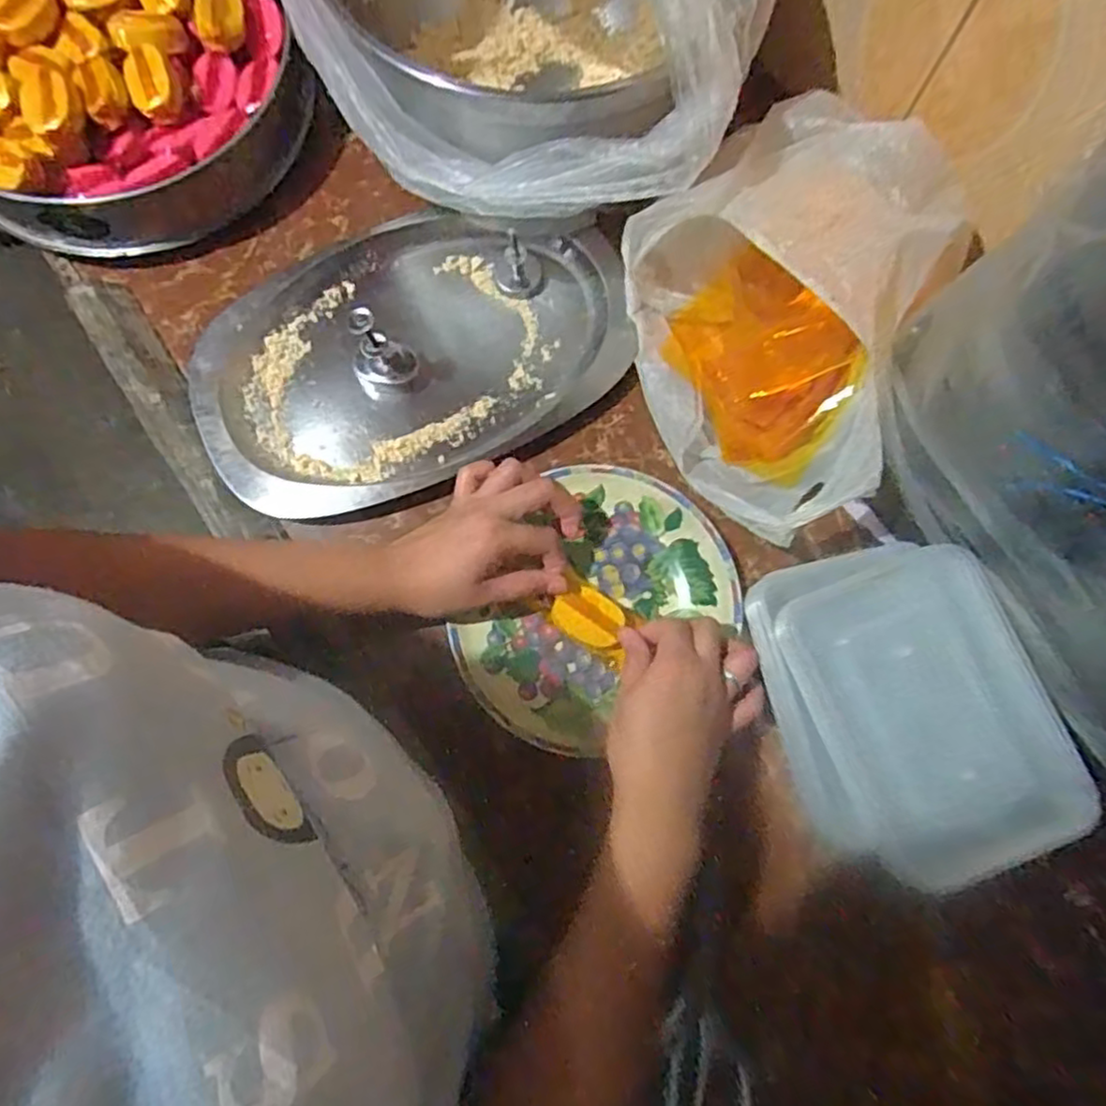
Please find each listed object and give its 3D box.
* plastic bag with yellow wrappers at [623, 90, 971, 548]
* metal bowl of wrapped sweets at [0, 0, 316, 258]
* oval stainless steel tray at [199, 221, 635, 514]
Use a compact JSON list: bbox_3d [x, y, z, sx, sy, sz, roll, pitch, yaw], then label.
[{"bbox_3d":[0.143,-0.170,0.491,0.203,0.147,0.276,23,78,5],"label":"plastic bag with yellow wrappers"},{"bbox_3d":[-0.366,-0.405,0.580,0.283,0.099,0.310,0,77,0],"label":"metal bowl of wrapped sweets"},{"bbox_3d":[-0.109,-0.163,0.558,0.340,0.020,0.218,-26,79,-6],"label":"oval stainless steel tray"}]

